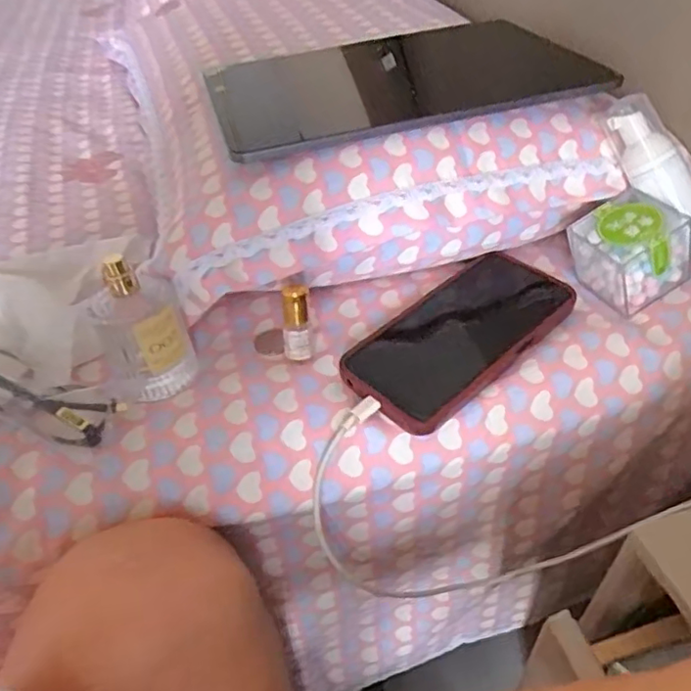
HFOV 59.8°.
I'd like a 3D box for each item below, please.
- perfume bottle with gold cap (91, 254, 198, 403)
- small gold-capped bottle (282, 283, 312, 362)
[{"bbox_3d":[-0.131,-0.015,0.385,0.052,0.084,0.057,-22,48,-18],"label":"perfume bottle with gold cap"},{"bbox_3d":[-0.032,-0.015,0.392,0.017,0.052,0.021,-2,45,1],"label":"small gold-capped bottle"}]

